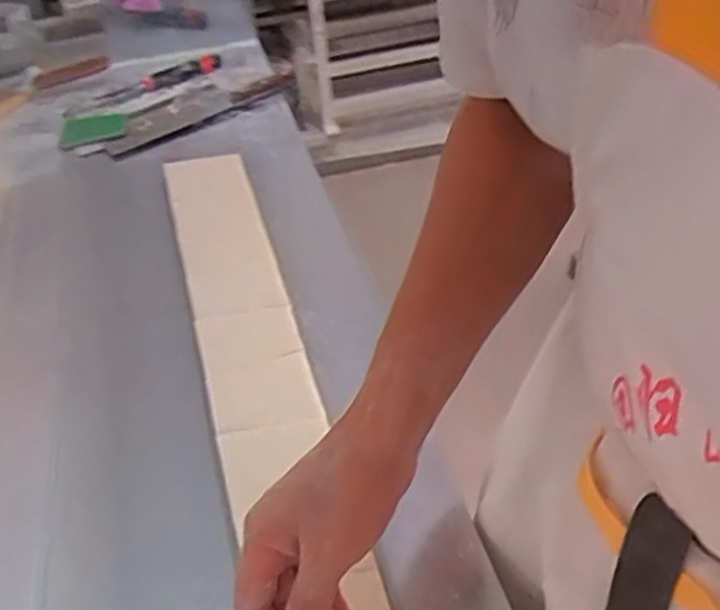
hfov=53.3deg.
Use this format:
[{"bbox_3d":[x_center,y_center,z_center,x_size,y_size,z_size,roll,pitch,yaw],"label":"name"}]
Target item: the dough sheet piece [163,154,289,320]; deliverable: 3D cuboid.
[{"bbox_3d":[-0.175,-0.100,0.892,0.104,0.008,0.341,-11,41,-13],"label":"dough sheet piece"}]

